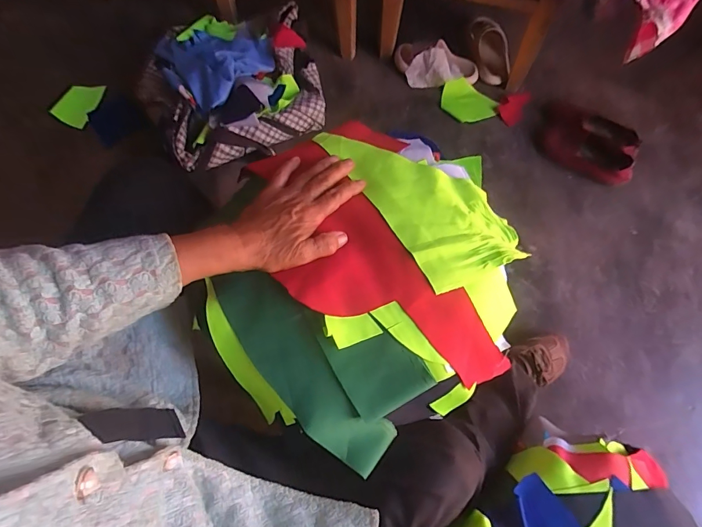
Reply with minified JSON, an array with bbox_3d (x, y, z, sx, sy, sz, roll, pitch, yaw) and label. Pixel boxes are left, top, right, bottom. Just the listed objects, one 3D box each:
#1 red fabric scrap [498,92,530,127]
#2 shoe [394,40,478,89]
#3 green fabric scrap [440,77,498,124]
[{"bbox_3d":[0.430,-0.417,1.072,0.062,0.020,0.117,25,74,8],"label":"red fabric scrap"},{"bbox_3d":[0.231,-0.538,1.092,0.231,0.092,0.096,14,72,4],"label":"shoe"},{"bbox_3d":[0.314,-0.431,1.087,0.146,0.012,0.099,35,87,-1],"label":"green fabric scrap"}]

